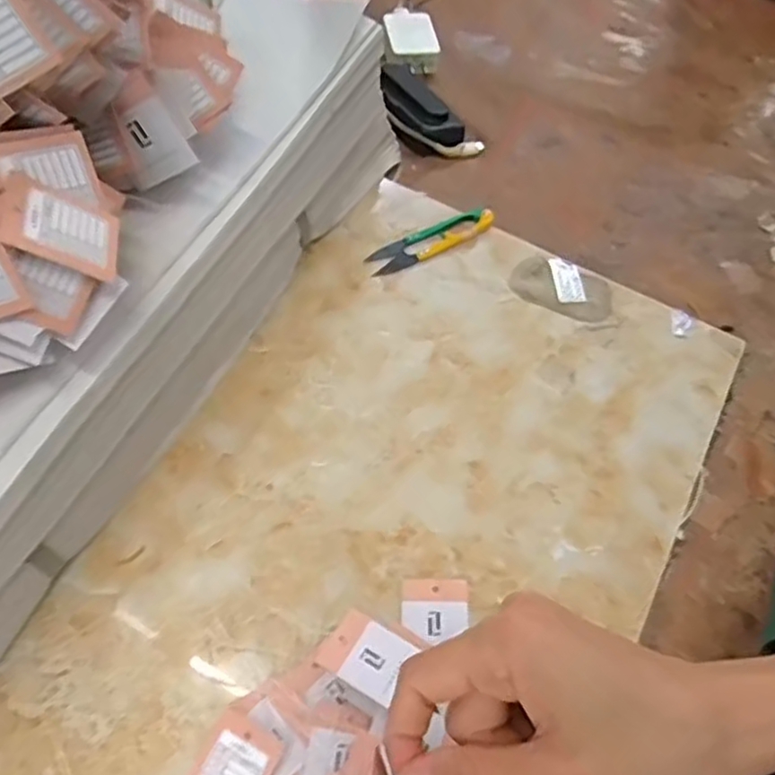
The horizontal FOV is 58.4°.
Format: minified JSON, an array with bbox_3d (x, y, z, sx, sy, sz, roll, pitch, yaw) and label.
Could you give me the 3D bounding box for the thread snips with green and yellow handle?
[{"bbox_3d":[0.034,-0.112,0.524,0.101,0.012,0.025,-26,65,-16],"label":"thread snips with green and yellow handle"}]

